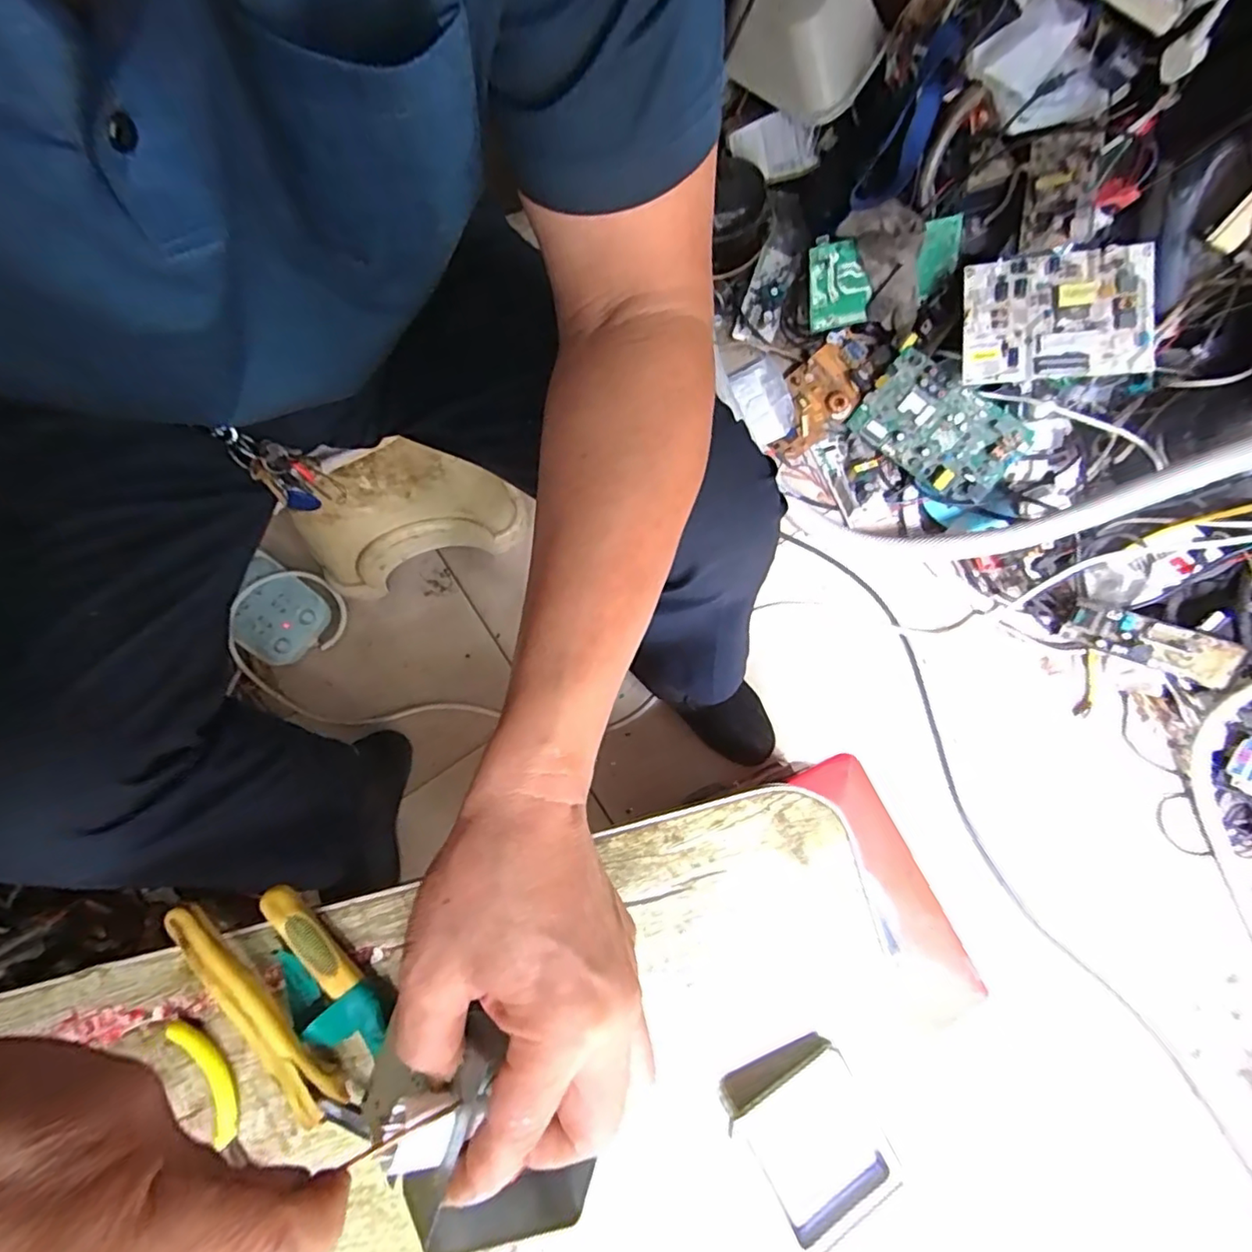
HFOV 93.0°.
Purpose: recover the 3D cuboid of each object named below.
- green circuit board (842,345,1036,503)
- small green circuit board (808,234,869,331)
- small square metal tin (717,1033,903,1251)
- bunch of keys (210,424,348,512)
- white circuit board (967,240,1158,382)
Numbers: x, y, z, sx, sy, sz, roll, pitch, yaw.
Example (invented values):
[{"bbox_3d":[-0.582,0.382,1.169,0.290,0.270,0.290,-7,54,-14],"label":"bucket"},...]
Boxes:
[{"bbox_3d":[0.430,-0.269,0.825,0.211,0.018,0.126,42,126,9],"label":"green circuit board"},{"bbox_3d":[0.294,-0.474,0.824,0.076,0.112,0.016,-1,41,18],"label":"small green circuit board"},{"bbox_3d":[0.097,0.266,0.307,0.066,0.017,0.079,-28,78,-4],"label":"small square metal tin"},{"bbox_3d":[-0.294,-0.131,0.512,0.048,0.121,0.030,-41,80,-7],"label":"bunch of keys"},{"bbox_3d":[0.515,-0.372,0.711,0.194,0.023,0.151,2,87,16],"label":"white circuit board"}]

